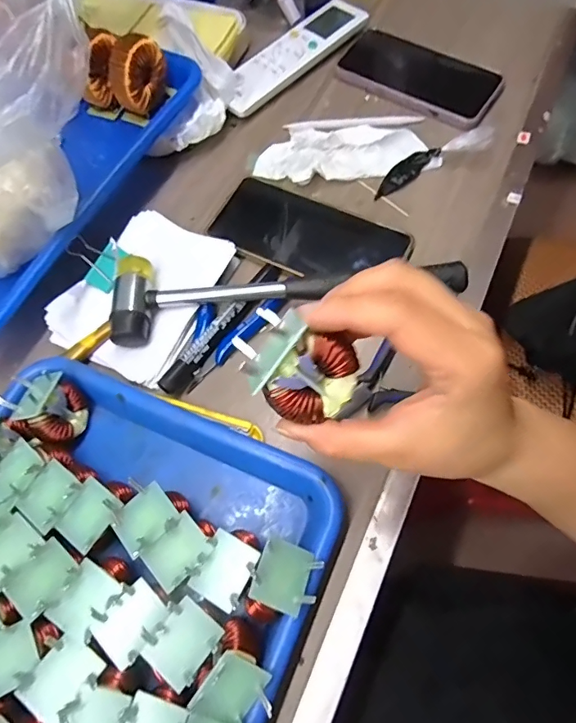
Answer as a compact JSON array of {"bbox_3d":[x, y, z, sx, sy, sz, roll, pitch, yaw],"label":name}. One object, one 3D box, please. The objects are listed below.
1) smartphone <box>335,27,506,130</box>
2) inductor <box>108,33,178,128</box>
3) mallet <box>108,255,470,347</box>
[{"bbox_3d":[0.133,-0.289,0.464,0.158,0.017,0.075,31,71,14],"label":"smartphone"},{"bbox_3d":[-0.128,-0.248,0.404,0.024,0.062,0.053,27,70,13],"label":"inductor"},{"bbox_3d":[-0.001,-0.055,0.351,0.264,0.027,0.069,-3,66,1],"label":"mallet"}]

